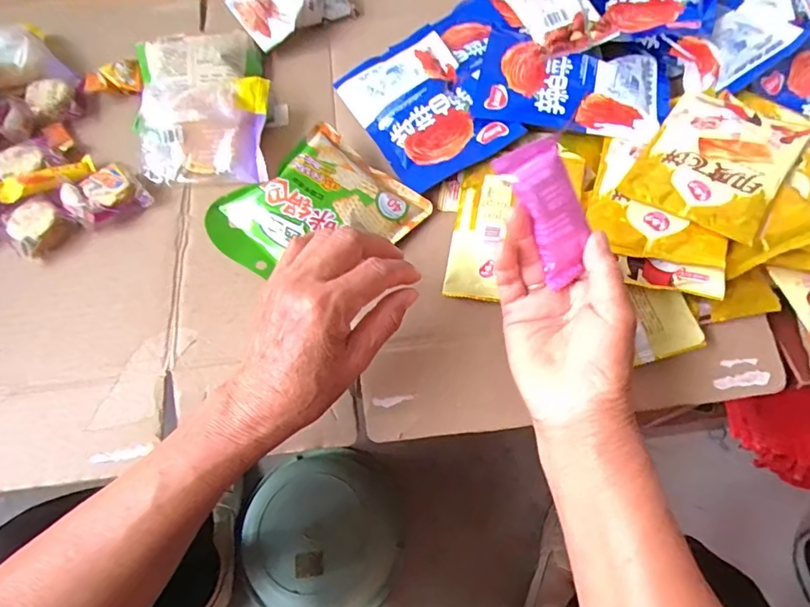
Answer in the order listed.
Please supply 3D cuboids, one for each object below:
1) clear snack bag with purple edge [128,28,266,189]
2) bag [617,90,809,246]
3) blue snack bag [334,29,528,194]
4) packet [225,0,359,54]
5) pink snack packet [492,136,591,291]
[{"bbox_3d":[-0.194,-0.196,0.463,0.121,0.036,0.185,-9,63,-3],"label":"clear snack bag with purple edge"},{"bbox_3d":[0.256,-0.120,0.396,0.102,0.015,0.148,33,68,17],"label":"bag"},{"bbox_3d":[0.016,-0.191,0.465,0.113,0.021,0.169,-28,66,-12],"label":"blue snack bag"},{"bbox_3d":[-0.125,-0.328,0.523,0.118,0.038,0.077,-39,68,-17],"label":"packet"},{"bbox_3d":[0.092,-0.054,0.305,0.034,0.094,0.018,-35,25,-15],"label":"pink snack packet"}]

